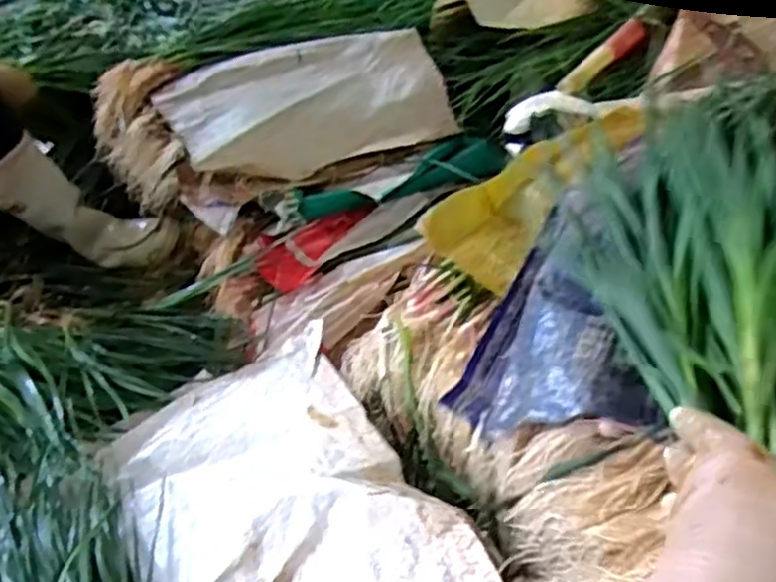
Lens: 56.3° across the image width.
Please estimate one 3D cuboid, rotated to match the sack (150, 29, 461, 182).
[{"bbox_3d":[-0.146,-0.368,1.368,0.516,0.063,0.386,-22,56,-18],"label":"sack"}]

